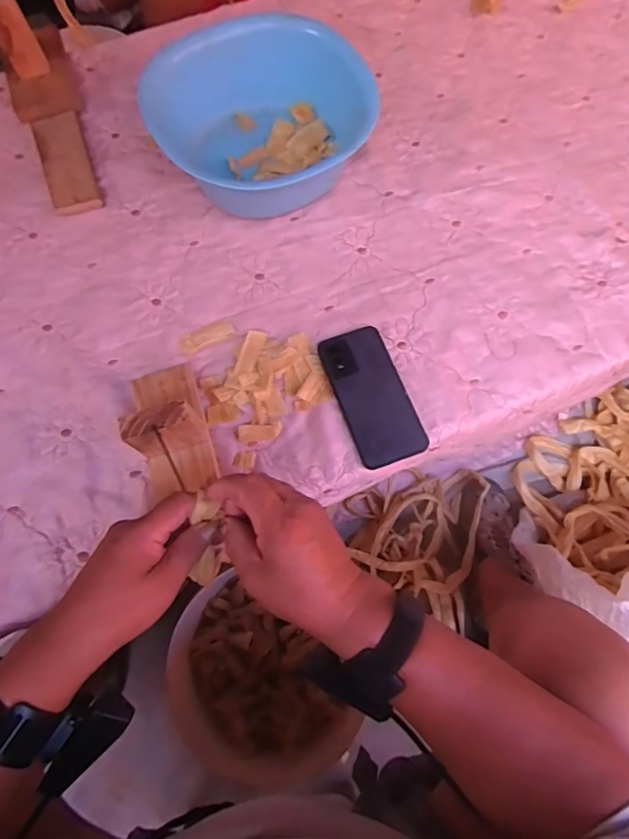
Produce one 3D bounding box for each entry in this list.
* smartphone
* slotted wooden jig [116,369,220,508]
[{"bbox_3d":[0.065,-0.030,0.559,0.076,0.011,0.164,-19,72,-5],"label":"smartphone"},{"bbox_3d":[-0.156,-0.005,0.512,0.079,0.099,0.127,-12,72,-3],"label":"slotted wooden jig"}]

